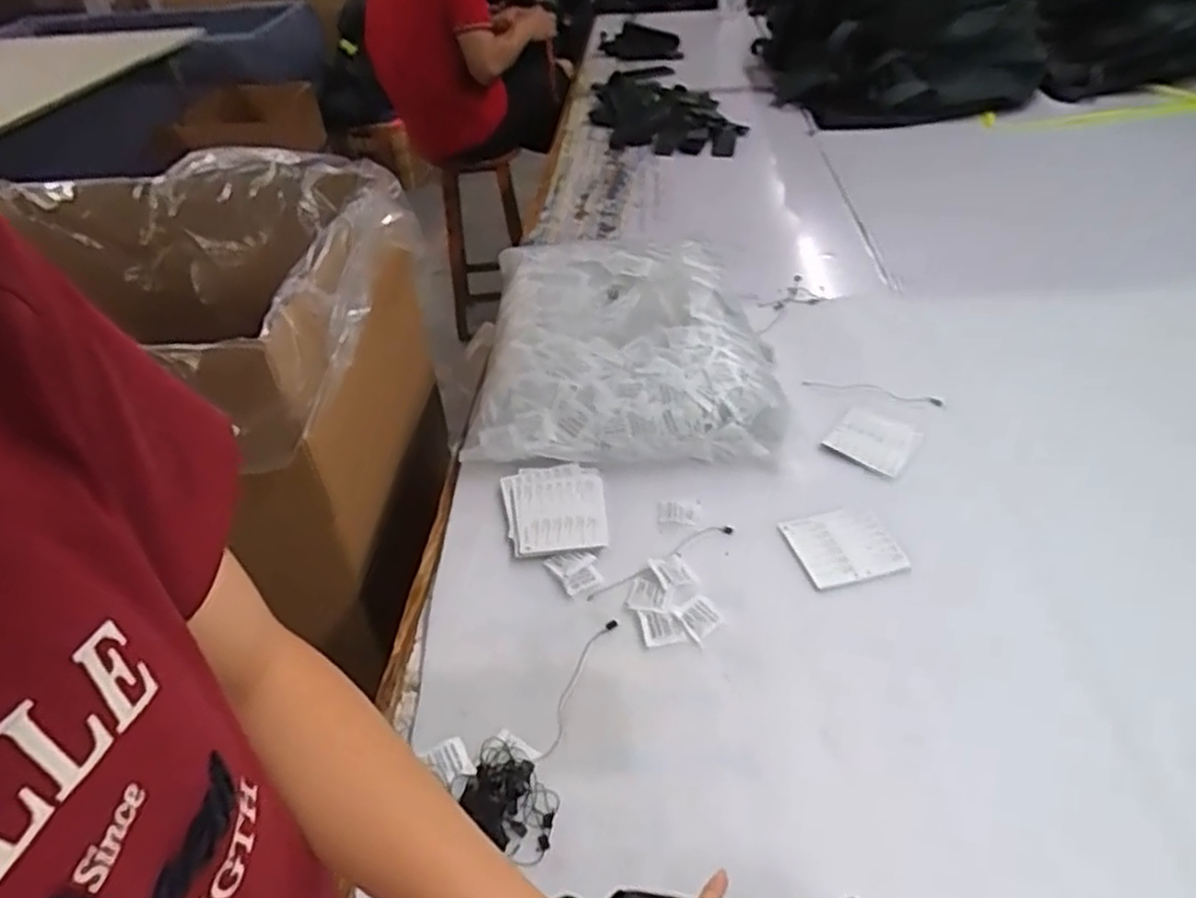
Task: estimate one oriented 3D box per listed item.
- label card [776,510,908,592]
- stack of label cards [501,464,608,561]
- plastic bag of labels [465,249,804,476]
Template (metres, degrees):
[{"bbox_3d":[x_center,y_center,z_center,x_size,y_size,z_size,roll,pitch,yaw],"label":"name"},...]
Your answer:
[{"bbox_3d":[0.243,0.095,0.730,0.098,0.004,0.086,-11,41,-8],"label":"label card"},{"bbox_3d":[-0.045,0.065,0.772,0.102,0.015,0.120,-7,40,-4],"label":"stack of label cards"},{"bbox_3d":[0.036,-0.139,0.938,0.356,0.101,0.403,-2,40,3],"label":"plastic bag of labels"}]

